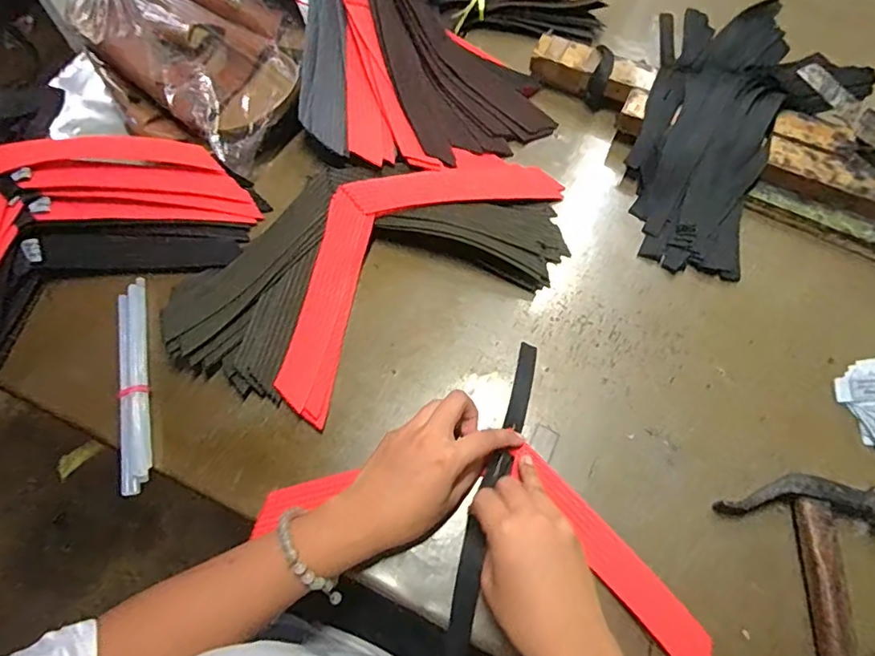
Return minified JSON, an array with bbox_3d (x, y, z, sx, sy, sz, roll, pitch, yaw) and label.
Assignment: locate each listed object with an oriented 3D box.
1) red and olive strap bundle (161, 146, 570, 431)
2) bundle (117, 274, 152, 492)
[{"bbox_3d":[-0.053,-0.062,0.500,0.368,0.047,0.183,-32,68,-13],"label":"red and olive strap bundle"},{"bbox_3d":[-0.257,0.040,0.461,0.023,0.017,0.190,-14,65,-5],"label":"bundle"}]

